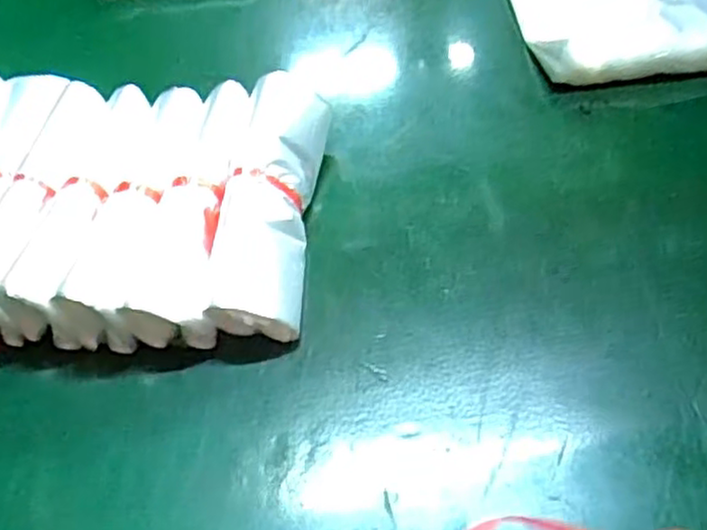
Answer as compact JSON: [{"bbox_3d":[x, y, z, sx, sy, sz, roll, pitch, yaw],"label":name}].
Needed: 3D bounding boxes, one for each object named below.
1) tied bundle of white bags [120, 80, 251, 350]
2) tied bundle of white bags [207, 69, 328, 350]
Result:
[{"bbox_3d":[-0.109,-0.042,0.513,0.054,0.048,0.203,3,54,6],"label":"tied bundle of white bags"},{"bbox_3d":[-0.061,-0.046,0.517,0.063,0.064,0.206,3,54,6],"label":"tied bundle of white bags"}]

